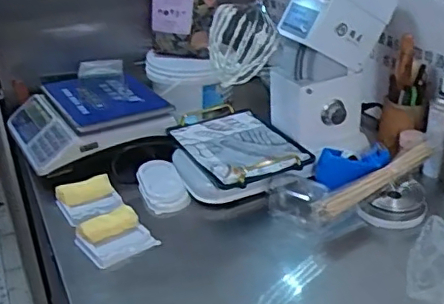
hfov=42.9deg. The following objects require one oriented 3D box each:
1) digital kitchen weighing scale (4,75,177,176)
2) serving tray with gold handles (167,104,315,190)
[{"bbox_3d":[-0.318,-0.090,1.340,0.336,0.101,0.313,-15,30,-22],"label":"digital kitchen weighing scale"},{"bbox_3d":[0.033,-0.016,1.222,0.221,0.033,0.302,-17,31,-25],"label":"serving tray with gold handles"}]

